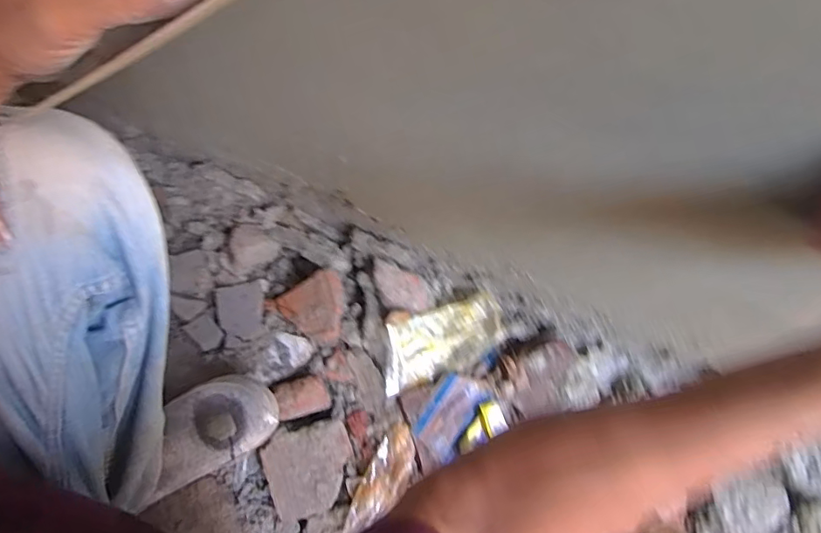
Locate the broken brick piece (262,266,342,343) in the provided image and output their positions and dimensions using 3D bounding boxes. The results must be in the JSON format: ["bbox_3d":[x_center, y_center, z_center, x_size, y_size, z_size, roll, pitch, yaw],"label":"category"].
[{"bbox_3d":[-0.126,0.059,0.680,0.105,0.017,0.083,-27,86,26],"label":"broken brick piece"}]

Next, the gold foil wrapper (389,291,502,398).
[{"bbox_3d":[0.041,0.095,0.672,0.169,0.030,0.080,-21,73,-10],"label":"gold foil wrapper"}]

